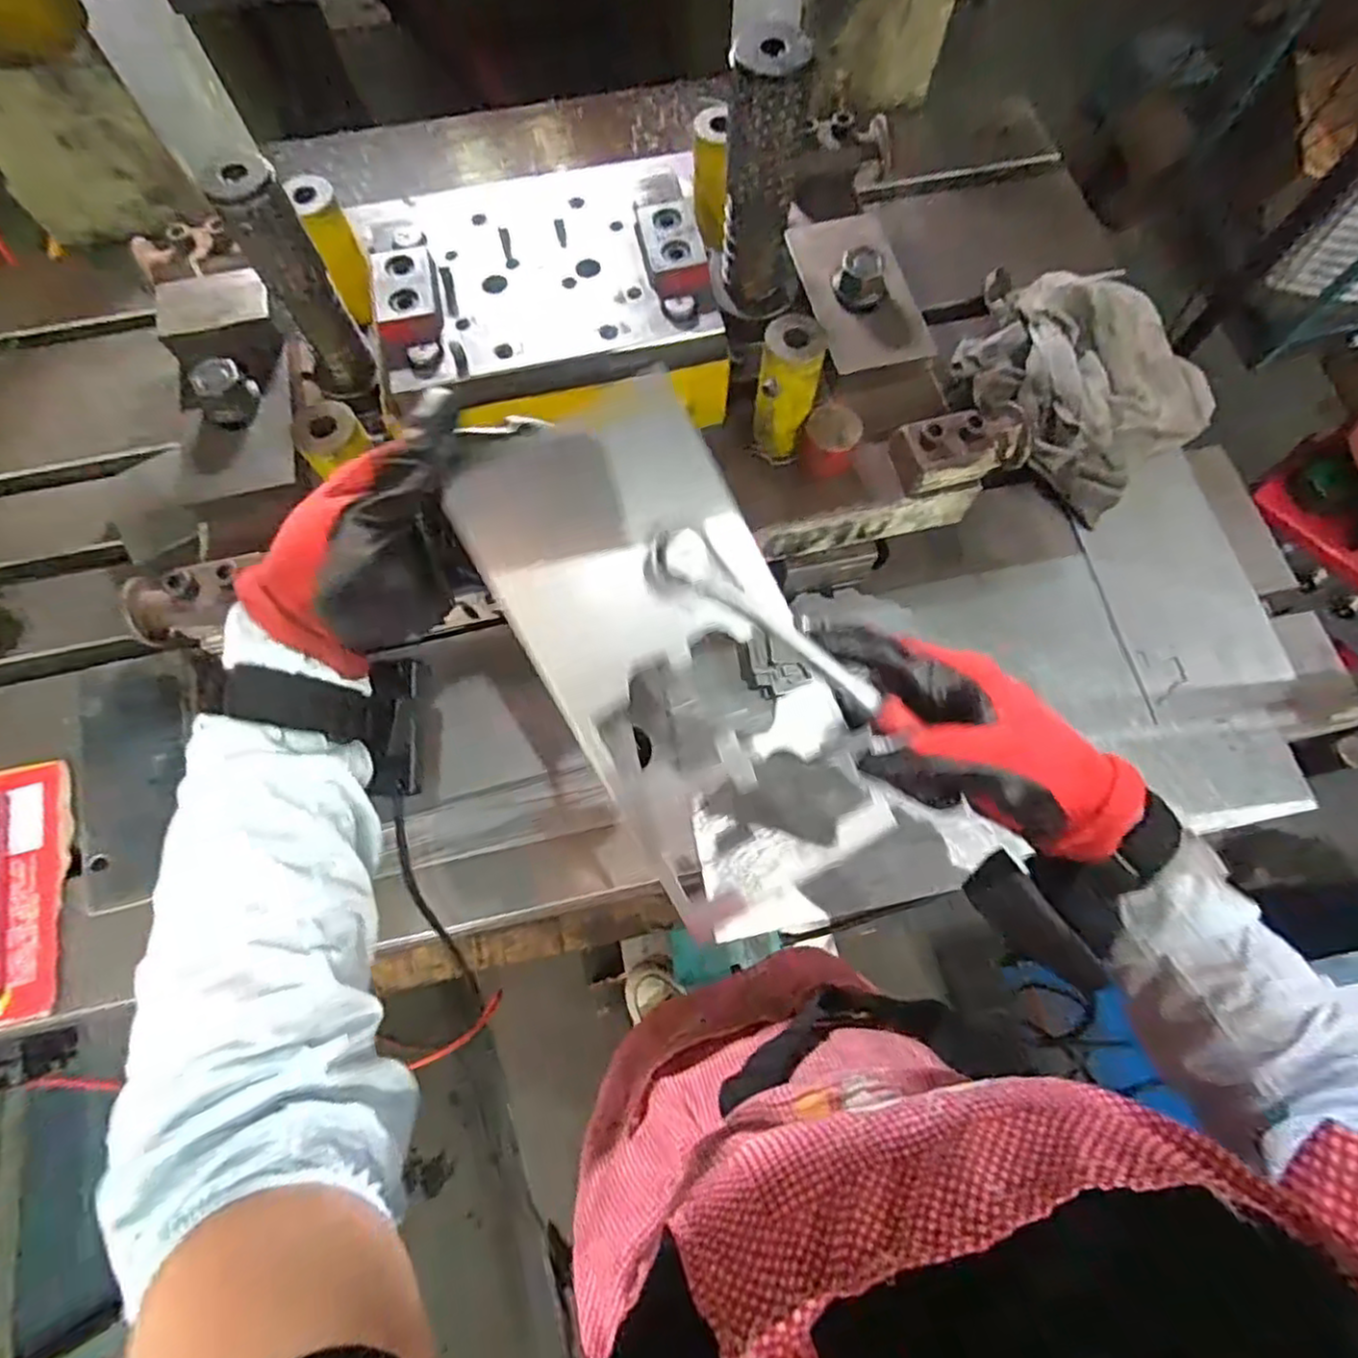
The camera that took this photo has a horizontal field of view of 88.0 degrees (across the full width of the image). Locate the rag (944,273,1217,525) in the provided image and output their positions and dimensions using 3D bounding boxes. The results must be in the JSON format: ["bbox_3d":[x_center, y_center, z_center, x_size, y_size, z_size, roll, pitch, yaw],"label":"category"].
[{"bbox_3d":[0.381,-0.286,0.664,0.186,0.068,0.214,-37,74,-12],"label":"rag"}]

